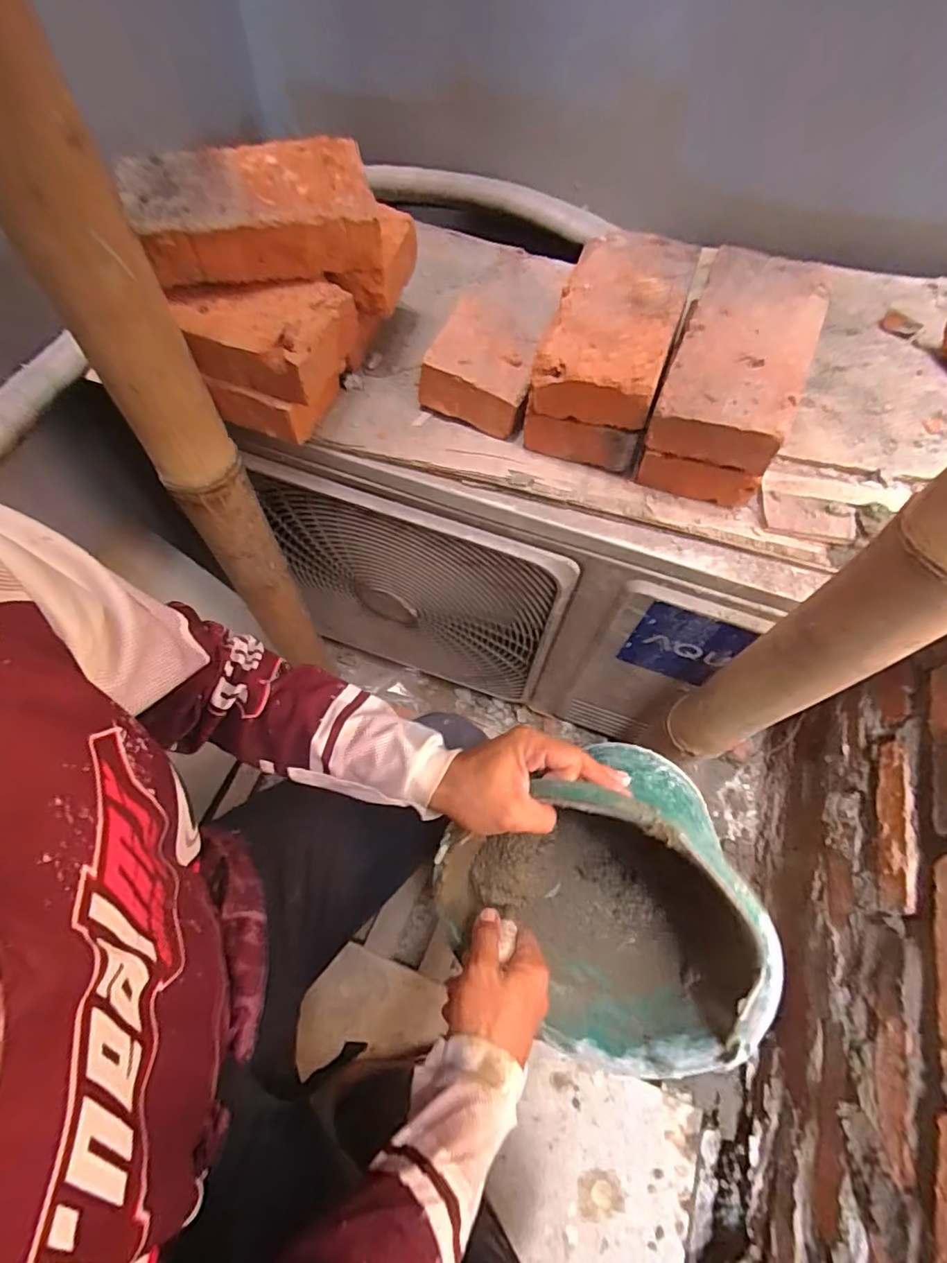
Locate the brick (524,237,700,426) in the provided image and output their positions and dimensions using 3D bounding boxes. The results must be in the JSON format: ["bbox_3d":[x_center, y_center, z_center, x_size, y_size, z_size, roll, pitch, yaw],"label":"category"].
[{"bbox_3d":[0.123,-0.266,0.477,0.100,0.061,0.184,18,63,7],"label":"brick"}]

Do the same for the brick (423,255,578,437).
[{"bbox_3d":[0.024,-0.289,0.542,0.100,0.069,0.196,15,63,6],"label":"brick"}]

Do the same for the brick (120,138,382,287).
[{"bbox_3d":[-0.172,-0.334,0.437,0.176,0.056,0.092,-12,64,-9],"label":"brick"}]

